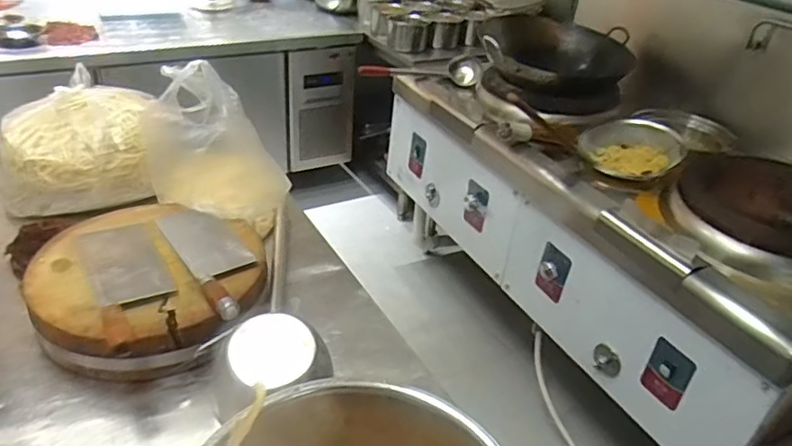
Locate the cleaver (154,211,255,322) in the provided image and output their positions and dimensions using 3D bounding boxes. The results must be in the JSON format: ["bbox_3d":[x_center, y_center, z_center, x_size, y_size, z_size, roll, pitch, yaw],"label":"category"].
[{"bbox_3d":[-0.296,0.051,0.952,0.105,0.042,0.327,-17,39,-31],"label":"cleaver"}]

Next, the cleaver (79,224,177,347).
[{"bbox_3d":[-0.415,0.080,0.908,0.110,0.034,0.333,-14,38,-29],"label":"cleaver"}]

